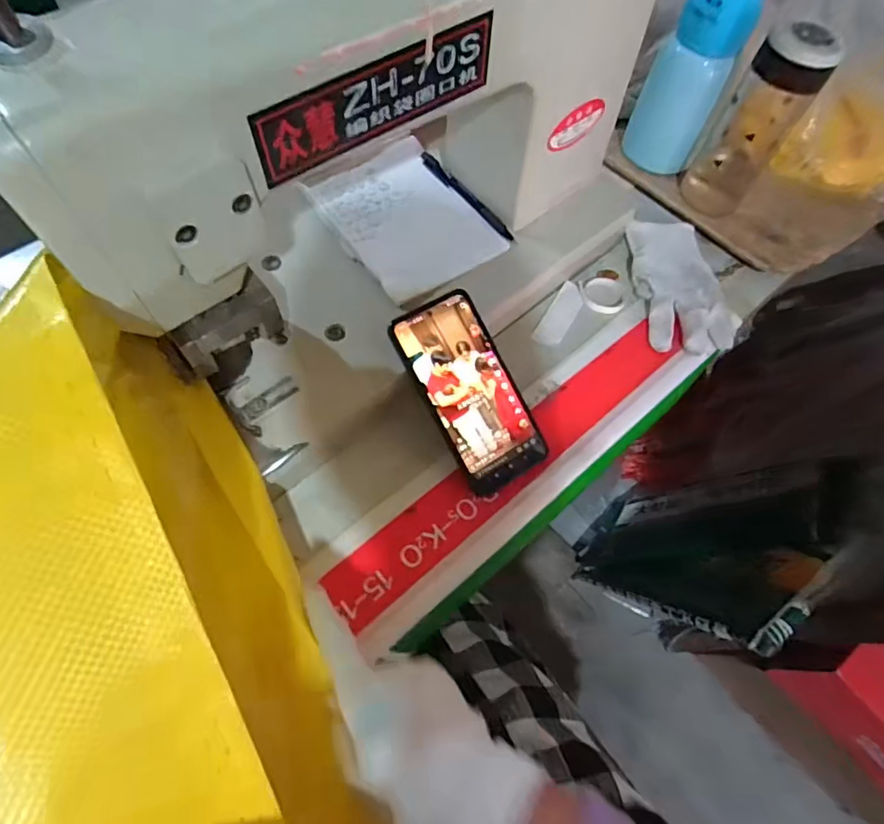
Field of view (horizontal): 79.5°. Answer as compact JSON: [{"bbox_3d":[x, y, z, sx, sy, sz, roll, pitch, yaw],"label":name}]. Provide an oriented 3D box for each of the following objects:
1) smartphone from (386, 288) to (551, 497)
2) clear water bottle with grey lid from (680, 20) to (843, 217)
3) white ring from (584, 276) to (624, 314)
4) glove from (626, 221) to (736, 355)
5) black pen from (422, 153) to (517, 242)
[{"bbox_3d":[0.026,-0.018,0.451,0.077,0.007,0.162,-29,95,-16],"label":"smartphone"},{"bbox_3d":[0.307,-0.283,0.527,0.068,0.172,0.070,29,66,11],"label":"clear water bottle with grey lid"},{"bbox_3d":[0.168,-0.122,0.551,0.041,0.006,0.042,3,64,-2],"label":"white ring"},{"bbox_3d":[0.247,-0.136,0.548,0.087,0.023,0.163,-2,65,-4],"label":"glove"},{"bbox_3d":[0.023,-0.215,0.529,0.014,0.008,0.135,-36,71,-18],"label":"black pen"}]

